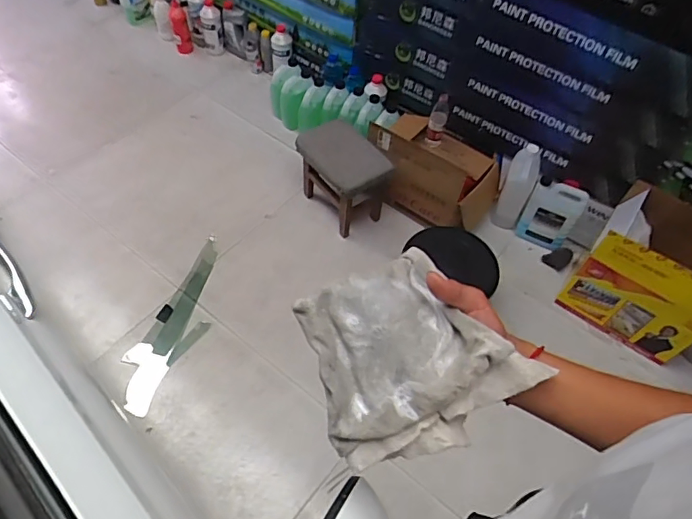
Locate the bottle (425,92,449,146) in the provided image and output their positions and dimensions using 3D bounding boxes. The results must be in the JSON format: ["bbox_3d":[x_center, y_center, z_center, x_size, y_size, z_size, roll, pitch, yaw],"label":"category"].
[{"bbox_3d":[0.329,-0.493,1.841,0.064,0.221,0.058,13,52,5],"label":"bottle"}]

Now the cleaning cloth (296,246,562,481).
[{"bbox_3d":[0.053,0.086,0.455,0.172,0.076,0.155,-28,59,-24],"label":"cleaning cloth"}]

